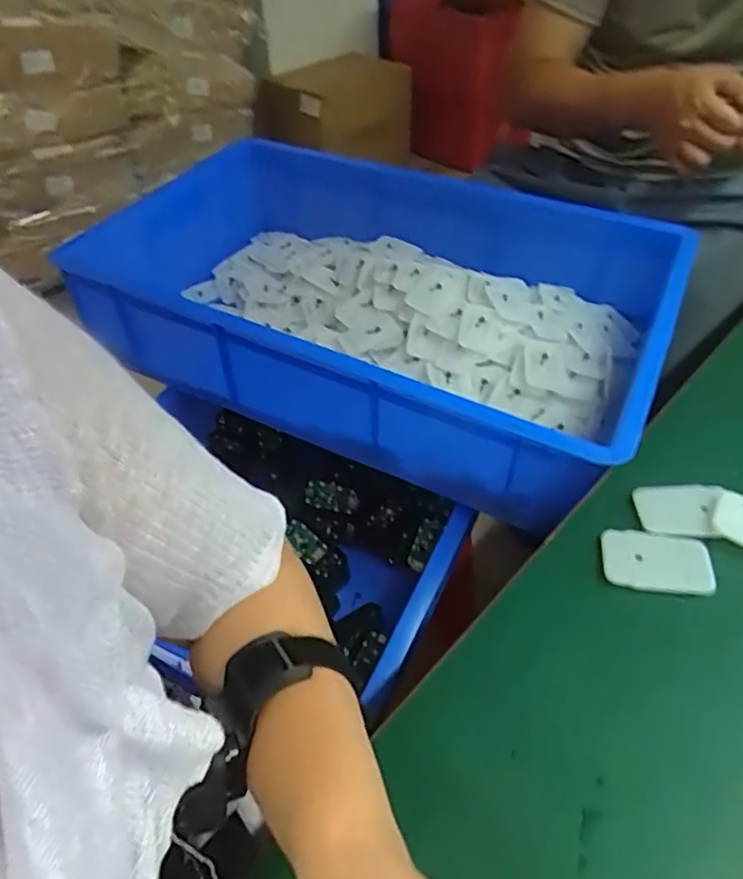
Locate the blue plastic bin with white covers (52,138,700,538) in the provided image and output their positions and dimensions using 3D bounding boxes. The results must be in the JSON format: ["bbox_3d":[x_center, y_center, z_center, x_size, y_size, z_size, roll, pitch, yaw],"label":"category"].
[{"bbox_3d":[-0.003,-0.171,0.772,0.687,0.151,0.381,22,50,24],"label":"blue plastic bin with white covers"}]

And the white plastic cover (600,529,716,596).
[{"bbox_3d":[0.194,0.083,0.429,0.069,0.005,0.045,6,45,10],"label":"white plastic cover"}]

